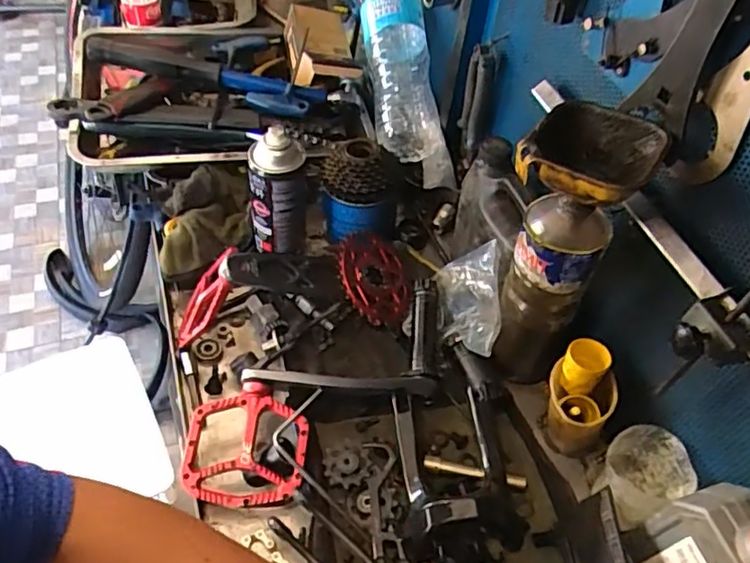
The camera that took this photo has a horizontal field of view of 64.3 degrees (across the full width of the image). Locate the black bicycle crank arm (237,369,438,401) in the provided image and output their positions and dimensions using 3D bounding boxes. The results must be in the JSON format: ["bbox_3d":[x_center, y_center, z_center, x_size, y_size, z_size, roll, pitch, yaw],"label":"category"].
[{"bbox_3d":[-0.031,0.102,0.605,0.199,0.033,0.024,-2,51,-7],"label":"black bicycle crank arm"}]

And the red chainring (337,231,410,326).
[{"bbox_3d":[-0.002,-0.007,0.721,0.103,0.015,0.125,26,47,-27],"label":"red chainring"}]

